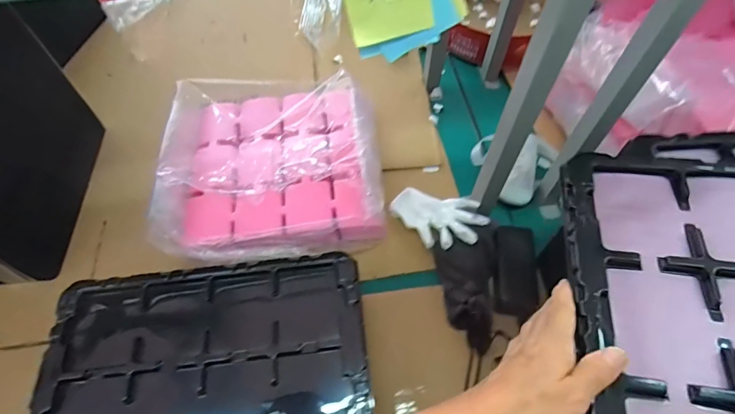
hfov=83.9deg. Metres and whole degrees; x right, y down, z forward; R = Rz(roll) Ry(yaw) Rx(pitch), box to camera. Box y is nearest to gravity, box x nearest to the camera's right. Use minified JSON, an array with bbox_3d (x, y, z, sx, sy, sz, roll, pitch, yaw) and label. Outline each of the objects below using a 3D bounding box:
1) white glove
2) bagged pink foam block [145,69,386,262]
[{"bbox_3d":[0.108,0.018,0.658,0.158,0.013,0.095,11,55,30],"label":"white glove"},{"bbox_3d":[-0.153,-0.075,0.689,0.330,0.130,0.314,-6,61,-1],"label":"bagged pink foam block"}]

